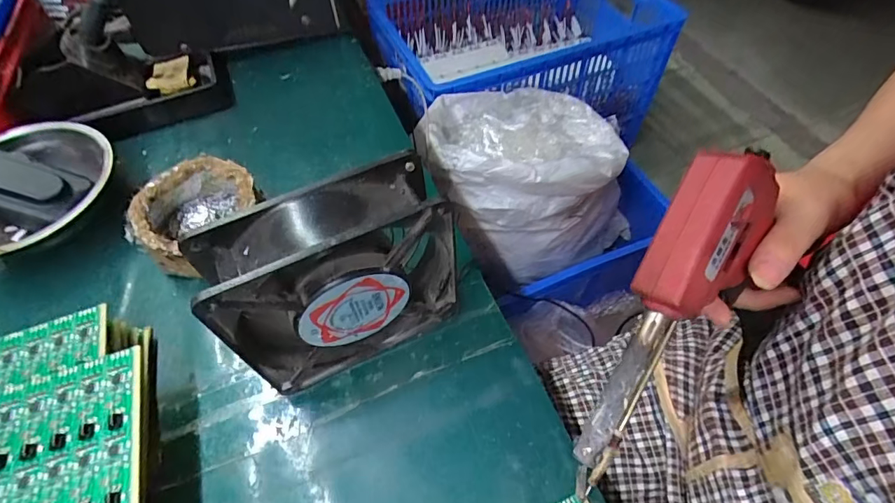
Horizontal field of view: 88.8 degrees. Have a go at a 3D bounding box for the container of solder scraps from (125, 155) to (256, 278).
[{"bbox_3d":[-0.176,-0.023,0.328,0.081,0.043,0.084,32,62,22],"label":"container of solder scraps"}]

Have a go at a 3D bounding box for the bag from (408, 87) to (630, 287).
[{"bbox_3d":[0.162,-0.168,0.986,0.443,0.354,0.367,-28,59,-18],"label":"bag"}]

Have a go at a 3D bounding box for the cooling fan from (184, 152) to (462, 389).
[{"bbox_3d":[-0.056,0.019,0.249,0.117,0.124,0.037,-24,58,-14],"label":"cooling fan"}]

